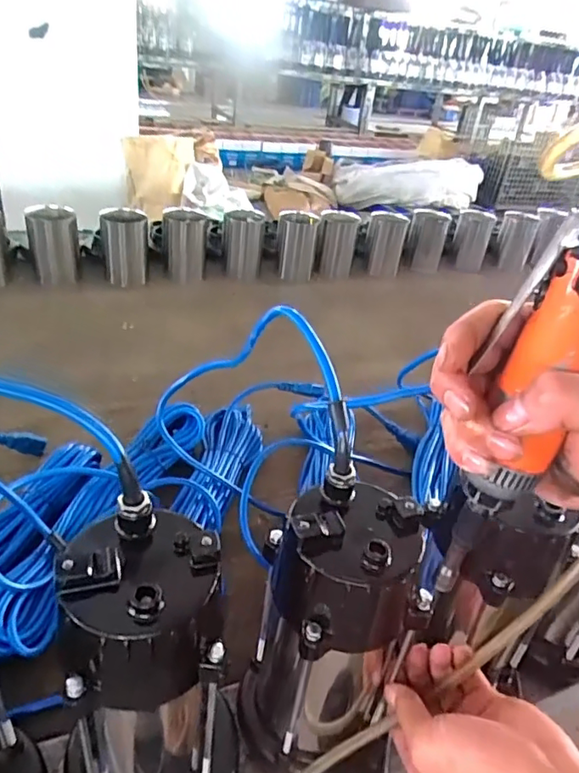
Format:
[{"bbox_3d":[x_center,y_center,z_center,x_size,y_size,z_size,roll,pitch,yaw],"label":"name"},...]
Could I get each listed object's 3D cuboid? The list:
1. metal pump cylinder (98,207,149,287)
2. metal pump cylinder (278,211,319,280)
[{"bbox_3d":[-0.333,-0.279,1.120,0.091,0.145,0.076,-1,33,-15],"label":"metal pump cylinder"},{"bbox_3d":[0.014,-0.322,1.261,0.089,0.144,0.083,5,32,-5],"label":"metal pump cylinder"}]

